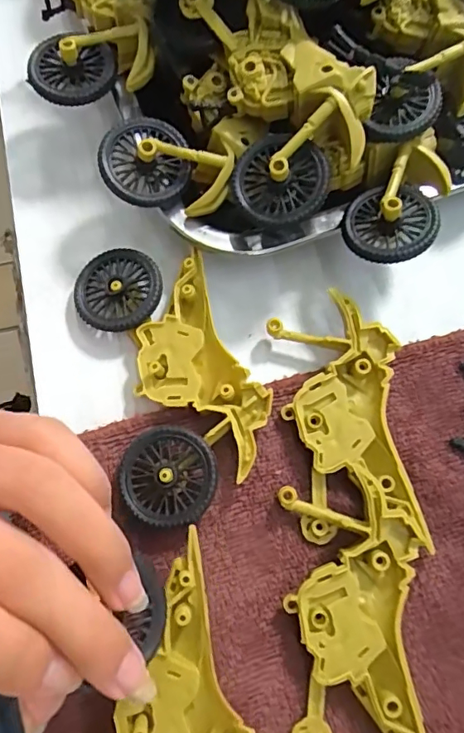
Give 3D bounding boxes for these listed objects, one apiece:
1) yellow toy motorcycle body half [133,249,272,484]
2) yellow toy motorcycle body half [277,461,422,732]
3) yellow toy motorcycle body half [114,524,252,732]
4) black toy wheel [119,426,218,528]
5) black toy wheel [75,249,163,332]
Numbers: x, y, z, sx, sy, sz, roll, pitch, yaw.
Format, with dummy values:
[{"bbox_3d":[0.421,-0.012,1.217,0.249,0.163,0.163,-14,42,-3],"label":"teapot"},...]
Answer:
[{"bbox_3d":[-0.015,0.003,0.209,0.043,0.013,0.089,-25,77,-10],"label":"yellow toy motorcycle body half"},{"bbox_3d":[0.044,0.089,0.186,0.046,0.015,0.096,-1,74,-3],"label":"yellow toy motorcycle body half"},{"bbox_3d":[-0.017,0.110,0.173,0.048,0.010,0.094,-13,84,-6],"label":"yellow toy motorcycle body half"},{"bbox_3d":[-0.024,0.043,0.196,0.036,0.013,0.036,1,74,-3],"label":"black toy wheel"},{"bbox_3d":[-0.049,-0.033,0.222,0.037,0.012,0.037,1,74,-3],"label":"black toy wheel"}]

